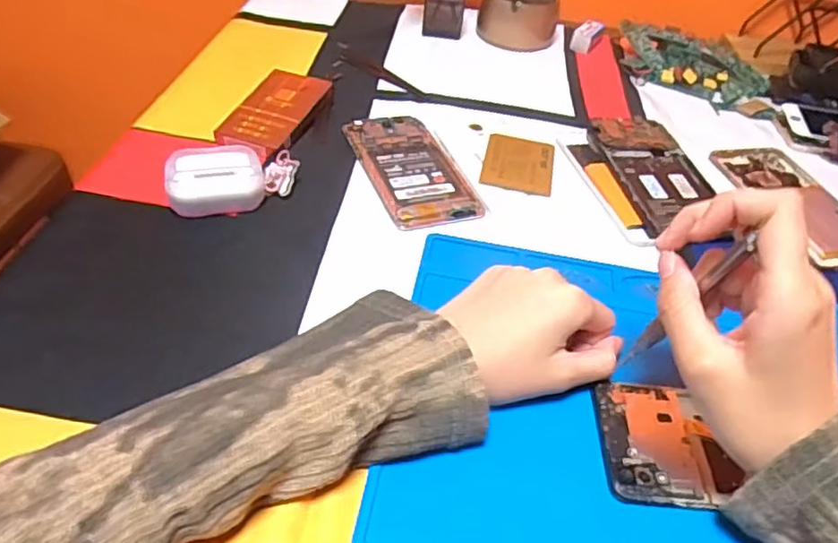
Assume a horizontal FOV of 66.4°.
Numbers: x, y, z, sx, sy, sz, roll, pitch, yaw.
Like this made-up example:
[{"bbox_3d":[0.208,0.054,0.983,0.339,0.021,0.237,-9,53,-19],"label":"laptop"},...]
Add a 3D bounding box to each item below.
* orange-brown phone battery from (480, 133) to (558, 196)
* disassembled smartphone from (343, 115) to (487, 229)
[{"bbox_3d":[0.080,-0.085,0.509,0.055,0.005,0.071,12,46,4],"label":"orange-brown phone battery"},{"bbox_3d":[-0.008,-0.082,0.500,0.069,0.008,0.138,-11,45,-19],"label":"disassembled smartphone"}]

